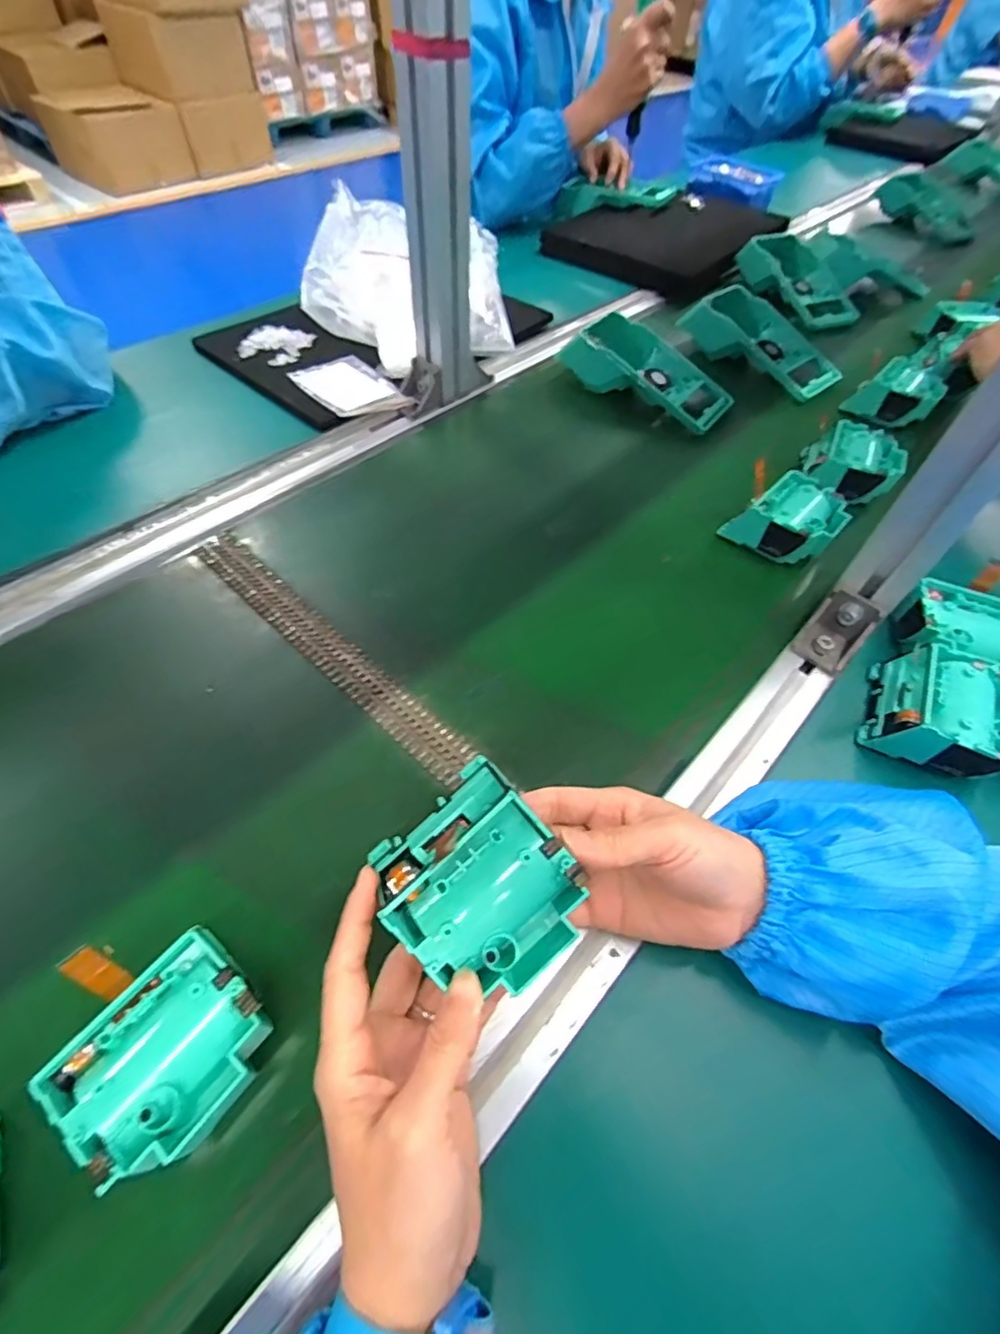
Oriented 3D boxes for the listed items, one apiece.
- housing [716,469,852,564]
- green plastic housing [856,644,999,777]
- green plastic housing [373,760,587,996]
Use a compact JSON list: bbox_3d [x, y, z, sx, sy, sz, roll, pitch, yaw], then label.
[{"bbox_3d":[0.242,-0.123,0.480,0.078,0.040,0.077,39,59,23],"label":"housing"},{"bbox_3d":[0.282,0.031,0.364,0.076,0.042,0.073,26,55,15],"label":"green plastic housing"},{"bbox_3d":[-0.007,0.093,0.249,0.078,0.035,0.074,45,85,-2],"label":"green plastic housing"}]

